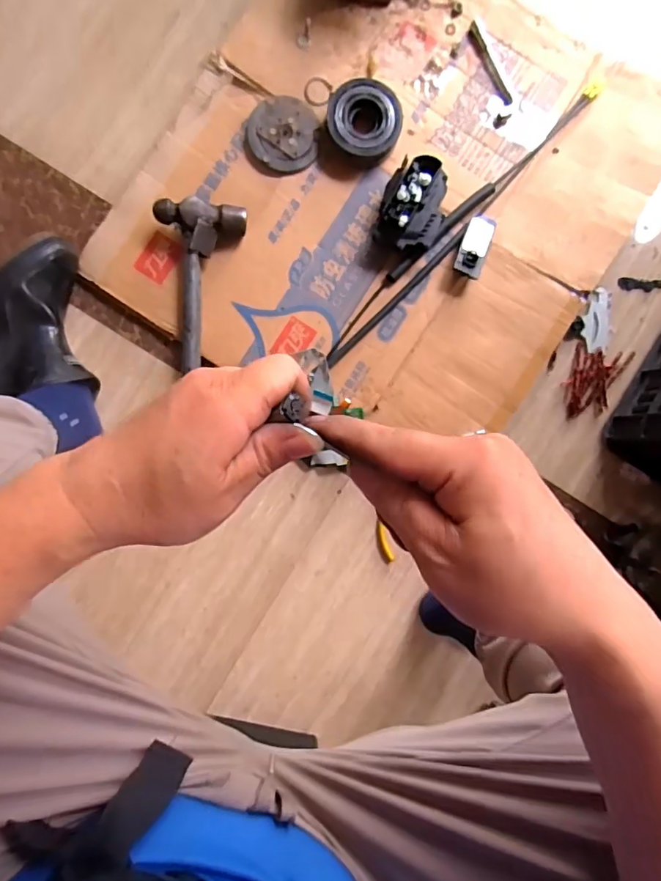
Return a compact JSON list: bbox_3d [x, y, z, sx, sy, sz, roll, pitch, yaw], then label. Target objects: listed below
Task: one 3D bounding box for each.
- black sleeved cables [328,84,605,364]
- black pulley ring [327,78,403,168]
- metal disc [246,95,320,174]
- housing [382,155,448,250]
[{"bbox_3d":[0.186,-0.308,0.724,0.533,0.019,0.035,-45,89,-3],"label":"black sleeved cables"},{"bbox_3d":[0.046,-0.442,0.707,0.102,0.040,0.108,-3,88,-2],"label":"black pulley ring"},{"bbox_3d":[-0.066,-0.431,0.714,0.101,0.017,0.099,2,88,-1],"label":"metal disc"},{"bbox_3d":[0.113,-0.317,0.698,0.084,0.065,0.114,12,89,-3],"label":"housing"}]

